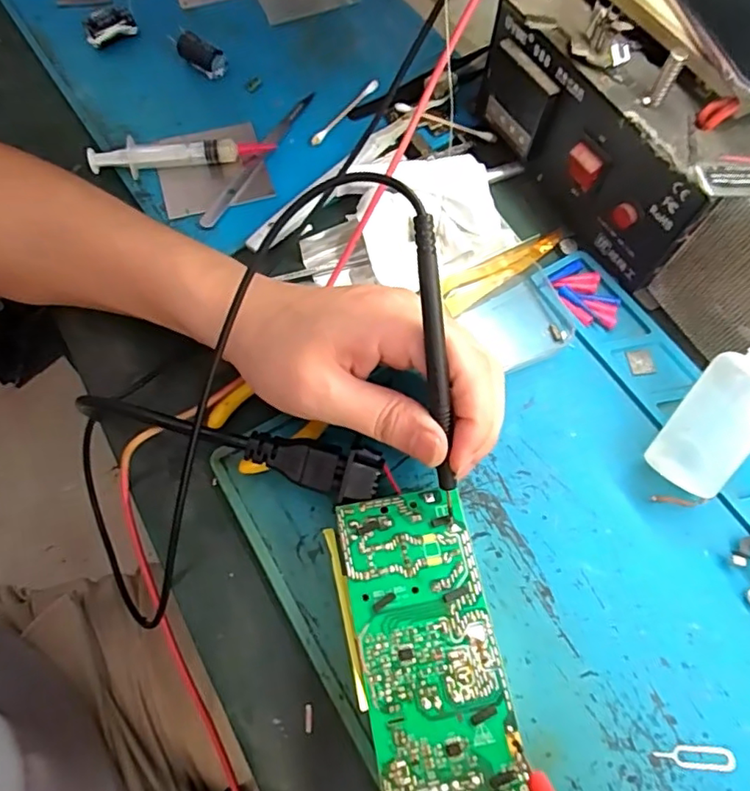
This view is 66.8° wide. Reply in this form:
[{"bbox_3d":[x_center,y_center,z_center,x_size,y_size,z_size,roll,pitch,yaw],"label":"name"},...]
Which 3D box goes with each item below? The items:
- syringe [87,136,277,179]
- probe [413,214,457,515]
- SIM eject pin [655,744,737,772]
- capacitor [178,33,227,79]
[{"bbox_3d":[-0.123,-0.154,0.364,0.112,0.018,0.012,-9,67,-4],"label":"syringe"},{"bbox_3d":[0.025,-0.008,0.224,0.007,0.005,0.119,-9,110,-4],"label":"probe"},{"bbox_3d":[0.135,0.152,0.238,0.033,0.004,0.009,4,67,1],"label":"SIM eject pin"},{"bbox_3d":[-0.123,-0.242,0.403,0.016,0.017,0.038,-42,73,-16],"label":"capacitor"}]

